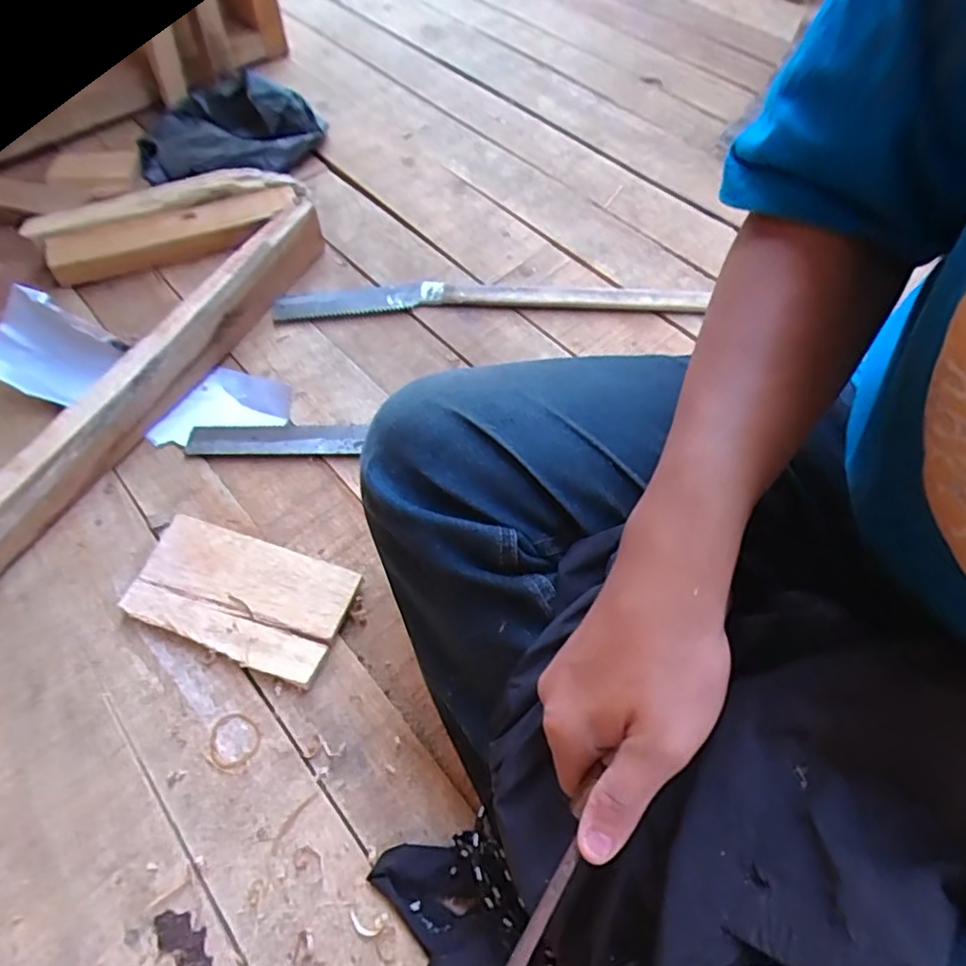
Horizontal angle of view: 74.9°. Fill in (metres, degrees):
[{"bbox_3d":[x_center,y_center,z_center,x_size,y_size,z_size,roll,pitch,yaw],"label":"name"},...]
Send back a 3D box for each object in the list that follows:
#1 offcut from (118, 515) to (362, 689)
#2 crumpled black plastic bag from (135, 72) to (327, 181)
[{"bbox_3d":[-0.201,0.094,0.523,0.177,0.018,0.096,15,58,12],"label":"offcut"},{"bbox_3d":[-0.369,-0.520,0.909,0.256,0.071,0.224,-17,57,-9],"label":"crumpled black plastic bag"}]

